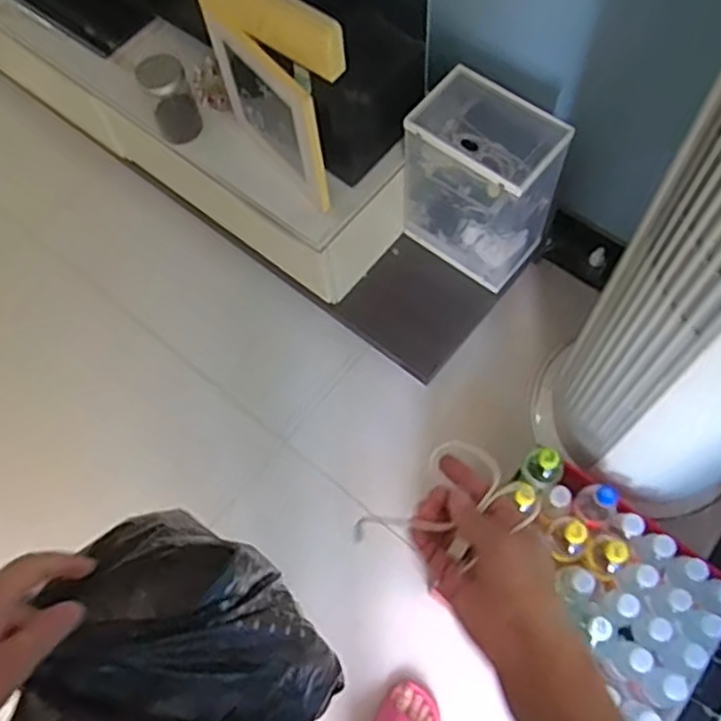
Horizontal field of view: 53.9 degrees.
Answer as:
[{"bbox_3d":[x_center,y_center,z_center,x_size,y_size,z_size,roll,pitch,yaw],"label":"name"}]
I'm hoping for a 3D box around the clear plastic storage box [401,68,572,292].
[{"bbox_3d":[0.221,-0.329,1.310,0.242,0.331,0.193,38,73,17],"label":"clear plastic storage box"}]

